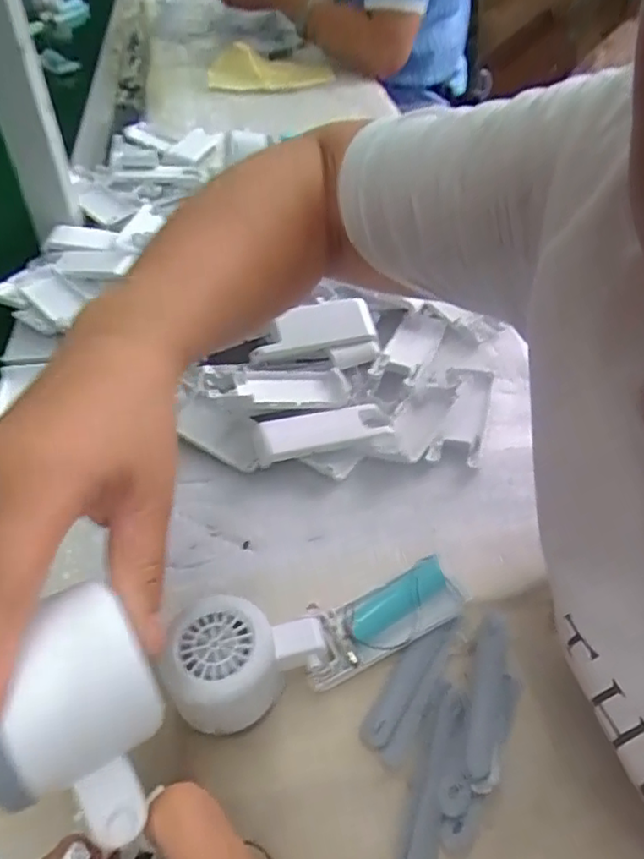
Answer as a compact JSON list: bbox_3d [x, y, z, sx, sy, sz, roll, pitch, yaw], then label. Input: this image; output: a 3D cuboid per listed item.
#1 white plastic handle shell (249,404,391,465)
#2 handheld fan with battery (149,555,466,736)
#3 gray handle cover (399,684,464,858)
[{"bbox_3d":[0.001,0.000,0.469,0.101,0.009,0.039,-12,47,-12],"label":"white plastic handle shell"},{"bbox_3d":[-0.004,0.116,0.361,0.172,0.052,0.058,-8,45,-27],"label":"handheld fan with battery"},{"bbox_3d":[0.056,0.179,0.327,0.018,0.009,0.095,14,48,12],"label":"gray handle cover"}]

